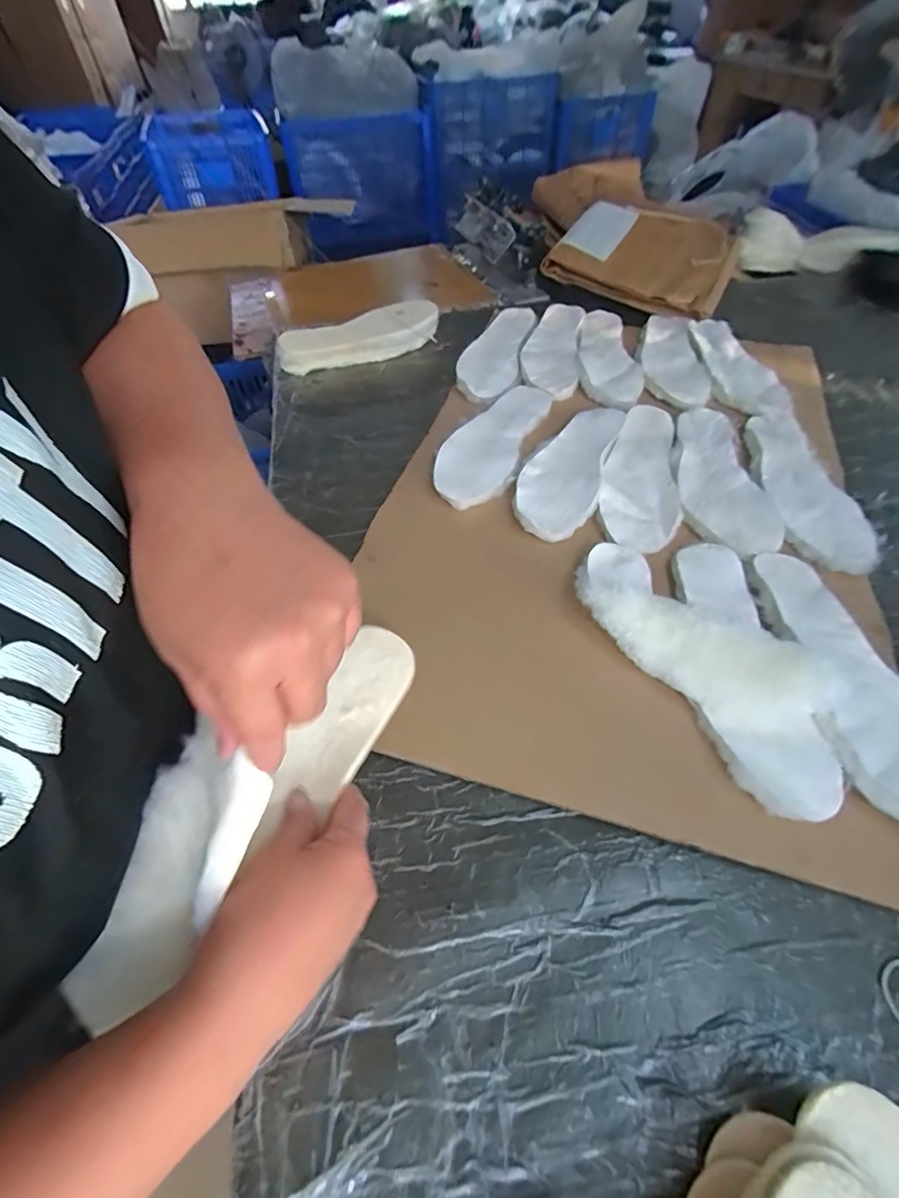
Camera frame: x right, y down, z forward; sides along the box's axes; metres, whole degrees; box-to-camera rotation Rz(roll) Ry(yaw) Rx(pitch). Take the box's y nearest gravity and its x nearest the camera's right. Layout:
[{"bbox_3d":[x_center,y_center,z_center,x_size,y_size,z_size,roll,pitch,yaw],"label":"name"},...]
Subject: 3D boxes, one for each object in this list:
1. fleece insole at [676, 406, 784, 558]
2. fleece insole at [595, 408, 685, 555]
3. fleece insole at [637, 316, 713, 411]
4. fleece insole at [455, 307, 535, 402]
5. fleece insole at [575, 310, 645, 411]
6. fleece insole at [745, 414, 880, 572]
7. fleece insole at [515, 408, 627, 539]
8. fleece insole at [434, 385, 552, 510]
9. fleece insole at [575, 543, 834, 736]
[{"bbox_3d":[0.304,-0.144,0.574,0.092,0.012,0.250,0,52,1],"label":"fleece insole"},{"bbox_3d":[0.221,-0.149,0.585,0.086,0.015,0.251,10,53,8],"label":"fleece insole"},{"bbox_3d":[0.325,-0.359,0.738,0.089,0.013,0.247,6,52,5],"label":"fleece insole"},{"bbox_3d":[0.067,-0.378,0.749,0.084,0.011,0.245,11,53,9],"label":"fleece insole"},{"bbox_3d":[0.235,-0.375,0.752,0.086,0.011,0.288,3,52,3],"label":"fleece insole"},{"bbox_3d":[0.400,-0.133,0.561,0.094,0.016,0.244,0,52,0],"label":"fleece insole"},{"bbox_3d":[0.140,-0.164,0.587,0.088,0.007,0.252,17,54,14],"label":"fleece insole"},{"bbox_3d":[0.054,-0.200,0.630,0.095,0.019,0.245,18,54,14],"label":"fleece insole"},{"bbox_3d":[0.199,0.022,0.428,0.091,0.028,0.219,-32,58,-22],"label":"fleece insole"}]

